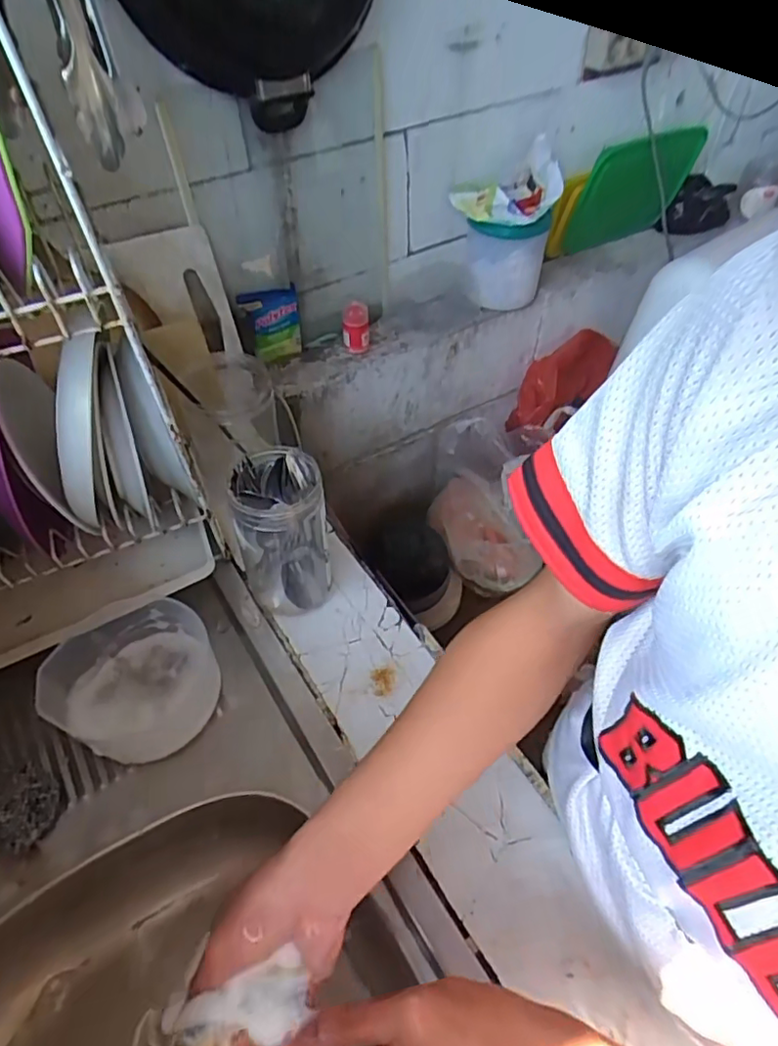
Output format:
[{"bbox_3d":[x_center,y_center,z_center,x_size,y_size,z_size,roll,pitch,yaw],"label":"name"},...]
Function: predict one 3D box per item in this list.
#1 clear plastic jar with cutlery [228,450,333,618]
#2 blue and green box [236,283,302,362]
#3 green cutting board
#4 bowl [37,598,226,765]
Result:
[{"bbox_3d":[-0.108,0.014,0.603,0.086,0.173,0.086,0,48,0],"label":"clear plastic jar with cutlery"},{"bbox_3d":[-0.185,-0.311,0.929,0.089,0.100,0.048,-8,49,-8],"label":"blue and green box"},{"bbox_3d":[0.469,-0.633,1.131,0.306,0.189,0.012,-25,63,-23],"label":"green cutting board"},{"bbox_3d":[-0.240,0.150,0.563,0.143,0.063,0.138,0,48,0],"label":"bowl"}]

